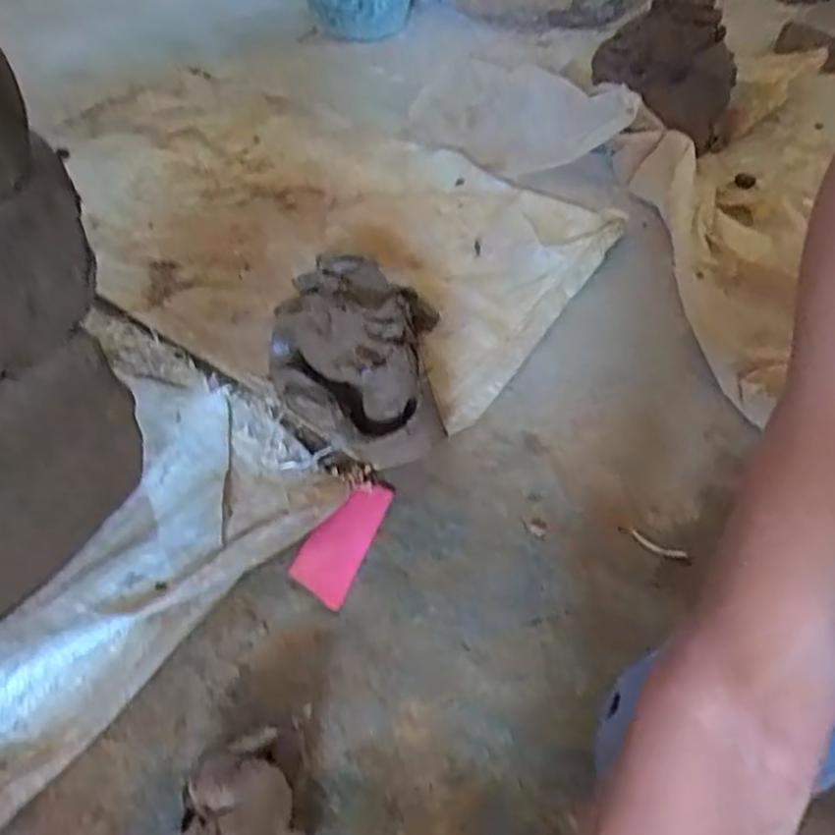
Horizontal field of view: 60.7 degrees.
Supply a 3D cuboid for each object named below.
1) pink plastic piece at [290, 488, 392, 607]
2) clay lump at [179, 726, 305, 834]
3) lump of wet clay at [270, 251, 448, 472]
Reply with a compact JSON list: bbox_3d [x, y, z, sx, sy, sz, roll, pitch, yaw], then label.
[{"bbox_3d":[-0.060,0.094,0.565,0.045,0.013,0.107,18,49,11],"label":"pink plastic piece"},{"bbox_3d":[-0.101,0.235,0.412,0.073,0.051,0.077,2,48,-3],"label":"clay lump"},{"bbox_3d":[-0.057,-0.056,0.648,0.149,0.087,0.215,0,48,-5],"label":"lump of wet clay"}]

